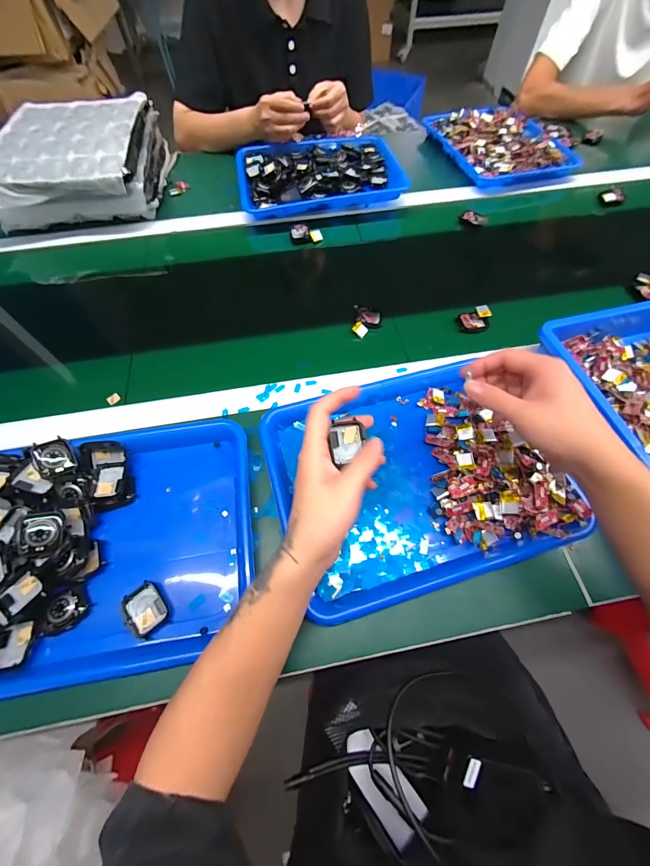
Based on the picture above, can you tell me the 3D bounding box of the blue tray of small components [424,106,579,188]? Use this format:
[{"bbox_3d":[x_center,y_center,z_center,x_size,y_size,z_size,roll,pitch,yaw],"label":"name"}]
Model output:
[{"bbox_3d":[0.413,-0.679,0.757,0.273,0.036,0.311,-14,64,-7],"label":"blue tray of small components"}]

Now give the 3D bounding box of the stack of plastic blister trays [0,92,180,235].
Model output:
[{"bbox_3d":[-0.499,-0.535,0.656,0.319,0.104,0.304,-5,63,-3],"label":"stack of plastic blister trays"}]

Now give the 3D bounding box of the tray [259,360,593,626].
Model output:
[{"bbox_3d":[0.093,0.038,0.384,0.298,0.053,0.262,-16,64,-8],"label":"tray"}]

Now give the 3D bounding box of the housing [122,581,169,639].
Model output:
[{"bbox_3d":[-0.183,0.180,0.336,0.036,0.008,0.046,-37,69,-17],"label":"housing"}]

